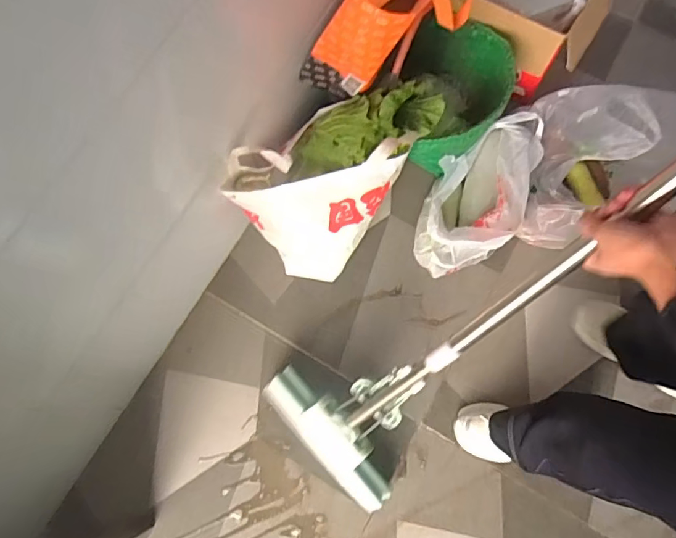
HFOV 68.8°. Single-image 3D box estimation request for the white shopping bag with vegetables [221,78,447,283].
[{"bbox_3d":[-0.013,-0.210,1.053,0.255,0.346,0.395,43,80,13],"label":"white shopping bag with vegetables"}]

